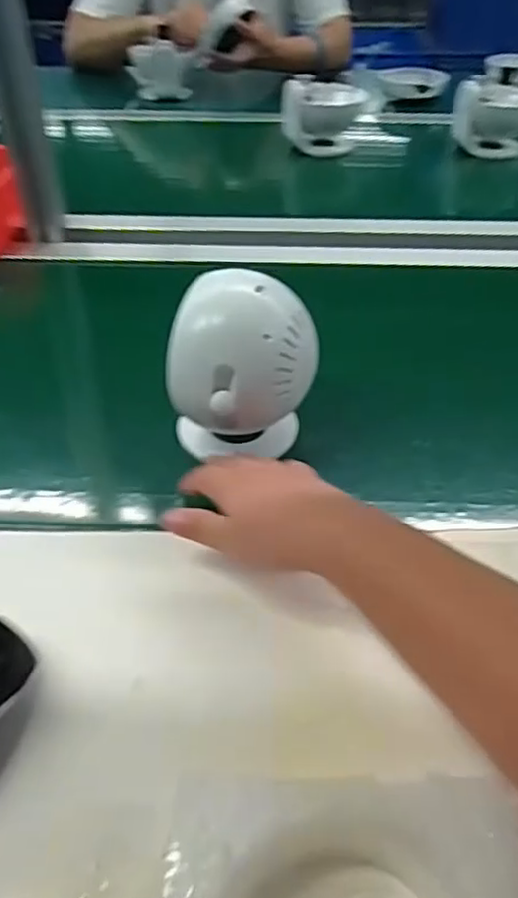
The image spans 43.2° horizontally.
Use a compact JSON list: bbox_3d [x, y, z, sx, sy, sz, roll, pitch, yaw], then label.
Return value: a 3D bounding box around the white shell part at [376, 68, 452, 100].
[{"bbox_3d":[0.278,-0.663,1.194,0.122,0.039,0.074,13,44,13],"label":"white shell part"}]

